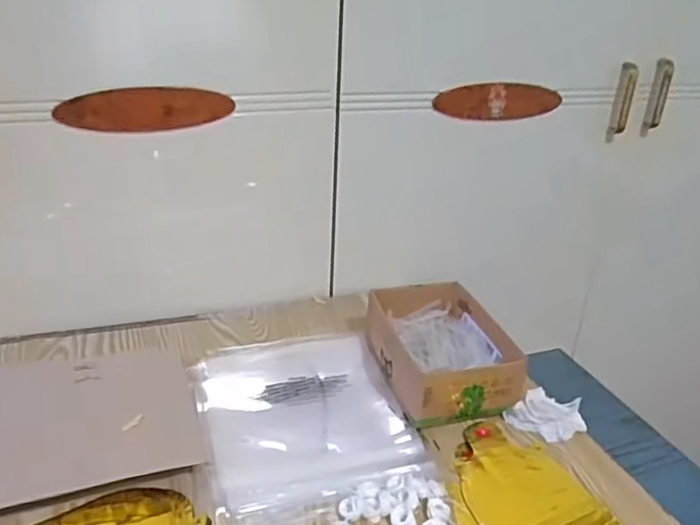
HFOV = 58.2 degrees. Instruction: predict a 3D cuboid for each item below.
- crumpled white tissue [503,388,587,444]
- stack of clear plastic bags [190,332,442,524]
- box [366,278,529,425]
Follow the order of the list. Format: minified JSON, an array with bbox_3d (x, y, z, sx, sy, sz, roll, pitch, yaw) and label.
[{"bbox_3d":[0.210,0.158,0.667,0.071,0.027,0.054,22,32,34],"label":"crumpled white tissue"},{"bbox_3d":[-0.047,0.157,0.653,0.207,0.013,0.255,-6,28,-18],"label":"stack of clear plastic bags"},{"bbox_3d":[0.105,0.098,0.723,0.133,0.065,0.175,-5,27,-16],"label":"box"}]

